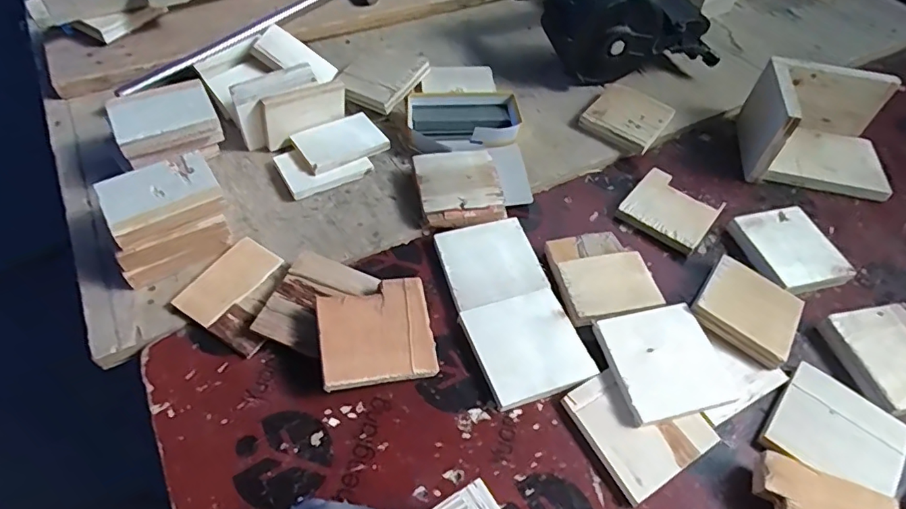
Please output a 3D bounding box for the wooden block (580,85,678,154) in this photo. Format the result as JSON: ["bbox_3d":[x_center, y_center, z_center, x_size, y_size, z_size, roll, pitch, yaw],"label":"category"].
[{"bbox_3d":[0.218,-0.168,0.641,0.087,0.029,0.094,33,55,20],"label":"wooden block"}]

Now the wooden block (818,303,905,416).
[{"bbox_3d":[0.391,0.092,0.454,0.092,0.018,0.092,-7,52,-12],"label":"wooden block"}]

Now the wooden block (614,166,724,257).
[{"bbox_3d":[0.235,-0.048,0.553,0.086,0.018,0.082,36,56,21],"label":"wooden block"}]

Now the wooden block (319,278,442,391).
[{"bbox_3d":[-0.062,0.062,0.418,0.091,0.010,0.084,-3,62,-21],"label":"wooden block"}]

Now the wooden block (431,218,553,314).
[{"bbox_3d":[0.035,0.007,0.493,0.091,0.008,0.090,-11,53,-15],"label":"wooden block"}]

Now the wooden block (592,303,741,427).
[{"bbox_3d":[0.177,0.091,0.431,0.097,0.016,0.090,-8,52,-13],"label":"wooden block"}]

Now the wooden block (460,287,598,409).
[{"bbox_3d":[0.063,0.079,0.440,0.089,0.016,0.090,-13,54,-16],"label":"wooden block"}]

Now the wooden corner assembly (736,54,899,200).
[{"bbox_3d":[0.437,-0.145,0.596,0.161,0.085,0.129,14,53,4],"label":"wooden corner assembly"}]

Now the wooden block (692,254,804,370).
[{"bbox_3d":[0.271,0.048,0.466,0.082,0.017,0.091,37,55,17],"label":"wooden block"}]

